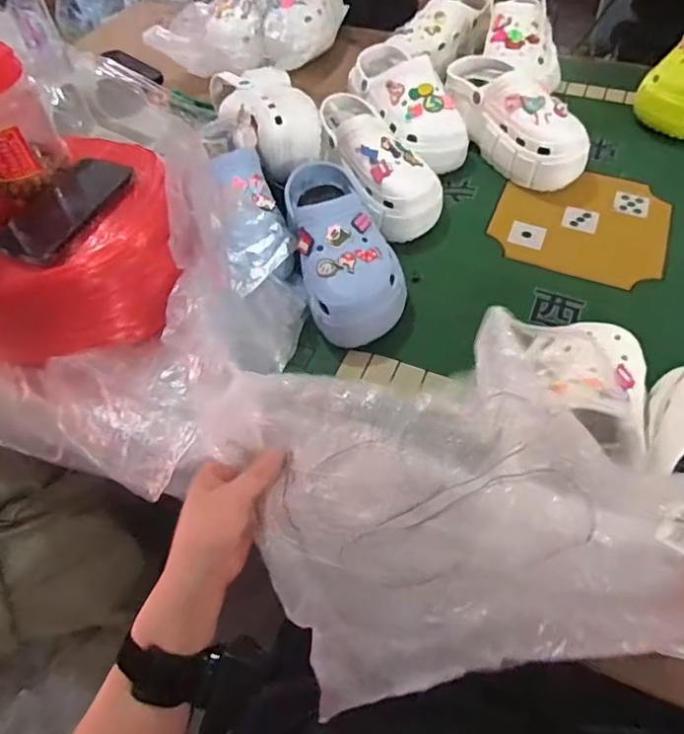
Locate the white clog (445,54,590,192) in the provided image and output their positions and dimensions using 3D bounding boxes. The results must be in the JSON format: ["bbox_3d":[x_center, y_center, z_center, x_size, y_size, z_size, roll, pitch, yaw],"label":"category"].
[{"bbox_3d":[0.239,-0.350,0.780,0.085,0.098,0.244,-32,71,-18],"label":"white clog"}]

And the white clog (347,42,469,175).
[{"bbox_3d":[0.089,-0.397,0.834,0.102,0.087,0.253,-23,55,-12],"label":"white clog"}]

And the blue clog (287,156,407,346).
[{"bbox_3d":[0.003,-0.147,0.648,0.110,0.088,0.239,-12,54,-4],"label":"blue clog"}]

